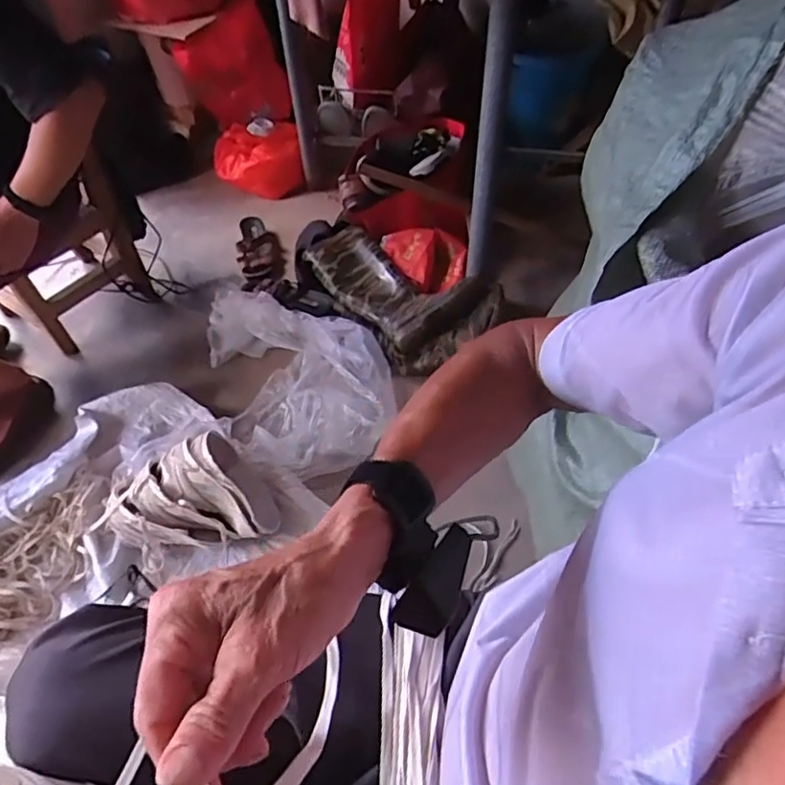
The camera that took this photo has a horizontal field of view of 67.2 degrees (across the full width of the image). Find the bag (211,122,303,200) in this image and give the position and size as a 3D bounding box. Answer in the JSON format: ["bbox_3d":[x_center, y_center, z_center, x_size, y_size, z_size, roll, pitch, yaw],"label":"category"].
[{"bbox_3d":[-0.391,-0.668,1.719,0.250,0.137,0.157,-9,53,-6],"label":"bag"}]

